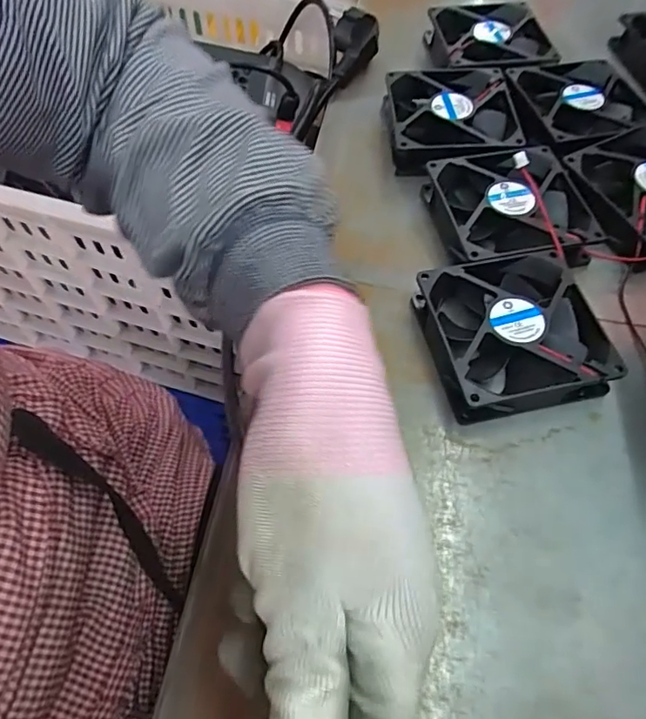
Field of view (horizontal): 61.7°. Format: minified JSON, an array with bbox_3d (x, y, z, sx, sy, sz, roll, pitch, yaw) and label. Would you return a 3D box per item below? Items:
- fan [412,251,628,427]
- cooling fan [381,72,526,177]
[{"bbox_3d":[0.108,-0.016,0.317,0.095,0.027,0.093,-10,60,-7],"label":"fan"},{"bbox_3d":[0.098,-0.185,0.423,0.092,0.035,0.104,2,59,-1],"label":"cooling fan"}]

